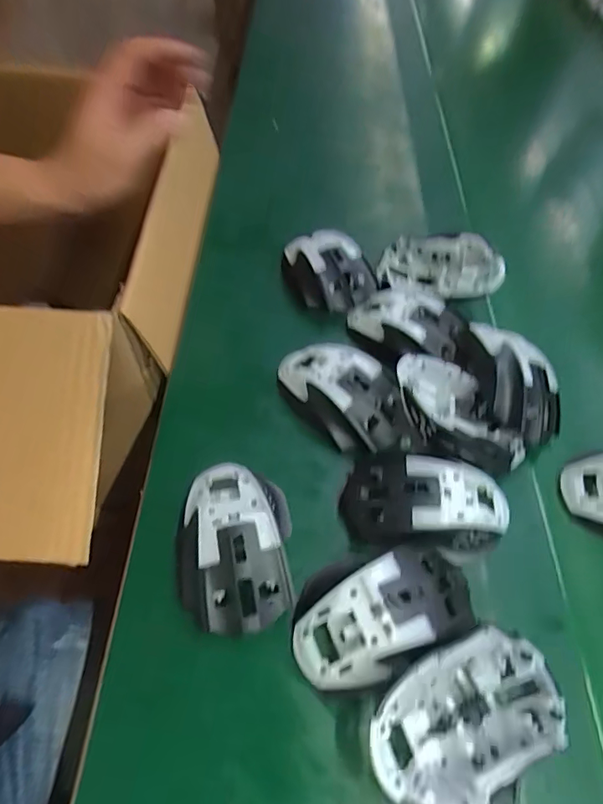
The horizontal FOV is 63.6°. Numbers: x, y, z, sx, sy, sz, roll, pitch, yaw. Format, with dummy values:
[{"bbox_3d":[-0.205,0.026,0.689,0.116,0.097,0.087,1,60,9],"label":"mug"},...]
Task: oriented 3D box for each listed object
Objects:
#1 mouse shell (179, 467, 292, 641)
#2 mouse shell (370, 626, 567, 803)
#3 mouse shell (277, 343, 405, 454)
[{"bbox_3d":[-0.047,0.094,0.328,0.076,0.035,0.112,-2,57,-6],"label":"mouse shell"},{"bbox_3d":[0.092,0.182,0.275,0.113,0.041,0.074,-27,62,-20],"label":"mouse shell"},{"bbox_3d":[0.035,-0.008,0.398,0.068,0.040,0.115,-36,66,-25],"label":"mouse shell"}]

